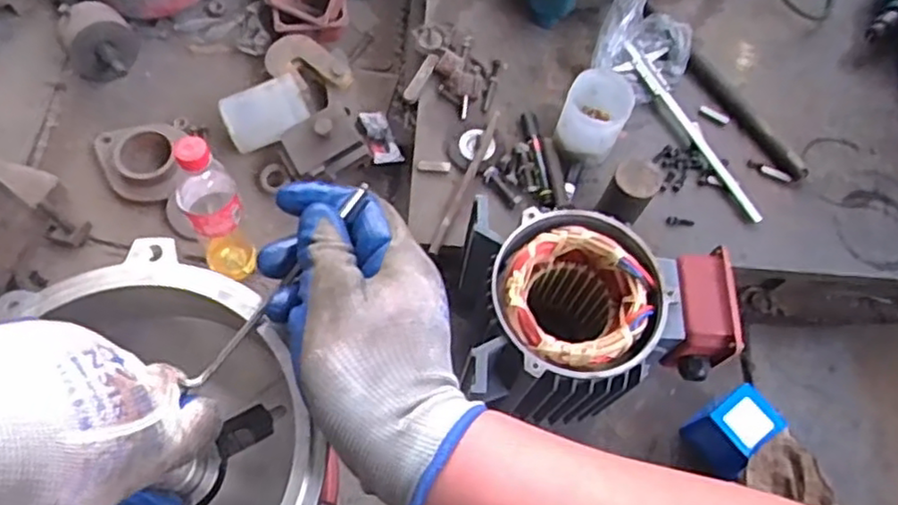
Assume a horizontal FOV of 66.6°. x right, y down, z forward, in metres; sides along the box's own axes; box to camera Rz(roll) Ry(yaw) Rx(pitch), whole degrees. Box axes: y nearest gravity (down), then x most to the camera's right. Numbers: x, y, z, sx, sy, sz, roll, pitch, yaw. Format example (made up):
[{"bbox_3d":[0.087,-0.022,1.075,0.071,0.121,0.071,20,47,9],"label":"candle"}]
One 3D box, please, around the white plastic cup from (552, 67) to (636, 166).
[{"bbox_3d":[0.175,-0.162,0.827,0.074,0.080,0.091,22,69,9],"label":"white plastic cup"}]

